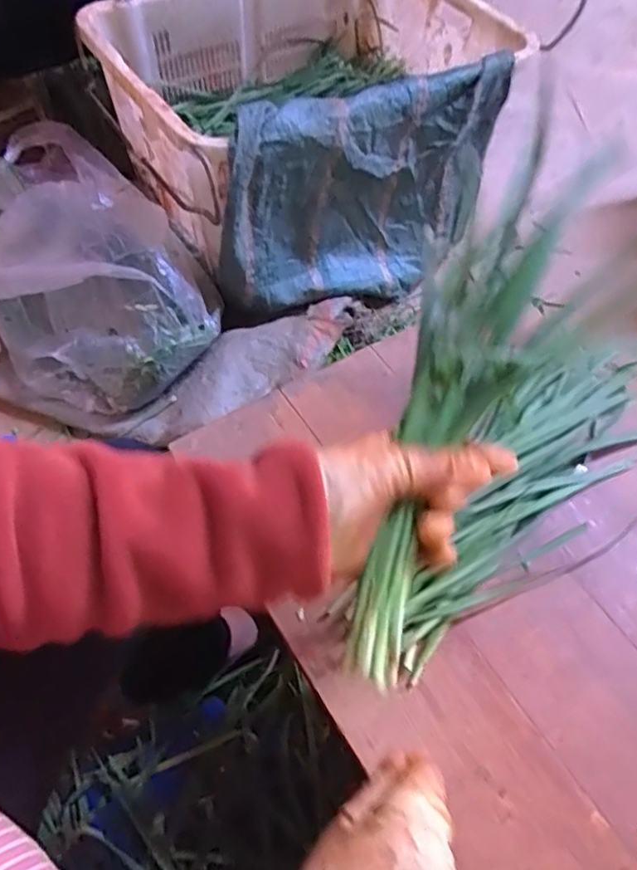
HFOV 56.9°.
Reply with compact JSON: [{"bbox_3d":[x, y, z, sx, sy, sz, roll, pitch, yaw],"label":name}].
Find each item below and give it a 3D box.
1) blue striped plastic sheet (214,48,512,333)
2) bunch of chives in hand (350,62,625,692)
[{"bbox_3d":[0.085,-0.388,0.989,0.538,0.337,0.103,-23,62,-17],"label":"blue striped plastic sheet"},{"bbox_3d":[0.099,-0.032,0.346,0.102,0.028,0.353,22,76,11],"label":"bunch of chives in hand"}]

